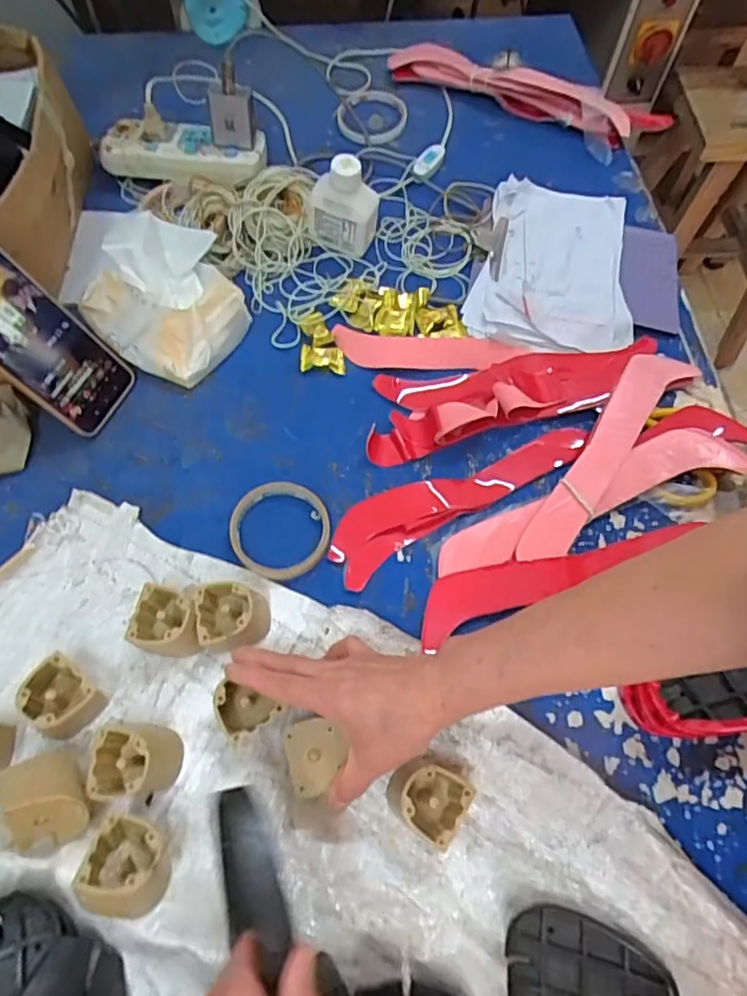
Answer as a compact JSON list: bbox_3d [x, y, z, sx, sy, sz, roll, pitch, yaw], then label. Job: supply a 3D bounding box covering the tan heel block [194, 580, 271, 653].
[{"bbox_3d":[-0.111,0.092,0.478,0.053,0.037,0.053,-11,68,-6],"label":"tan heel block"}]

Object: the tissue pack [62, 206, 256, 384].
[{"bbox_3d":[-0.208,-0.204,0.589,0.166,0.076,0.140,34,70,12],"label":"tissue pack"}]

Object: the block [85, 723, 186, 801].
[{"bbox_3d":[-0.171,0.189,0.434,0.056,0.041,0.048,2,67,-1],"label":"block"}]

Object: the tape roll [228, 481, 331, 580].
[{"bbox_3d":[-0.081,0.027,0.525,0.086,0.010,0.086,1,67,-1],"label":"tape roll"}]

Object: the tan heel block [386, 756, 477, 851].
[{"bbox_3d":[0.039,0.214,0.437,0.053,0.037,0.052,29,69,10],"label":"tan heel block"}]

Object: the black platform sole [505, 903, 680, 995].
[{"bbox_3d":[0.144,0.323,0.398,0.114,0.015,0.074,11,67,3],"label":"black platform sole"}]

